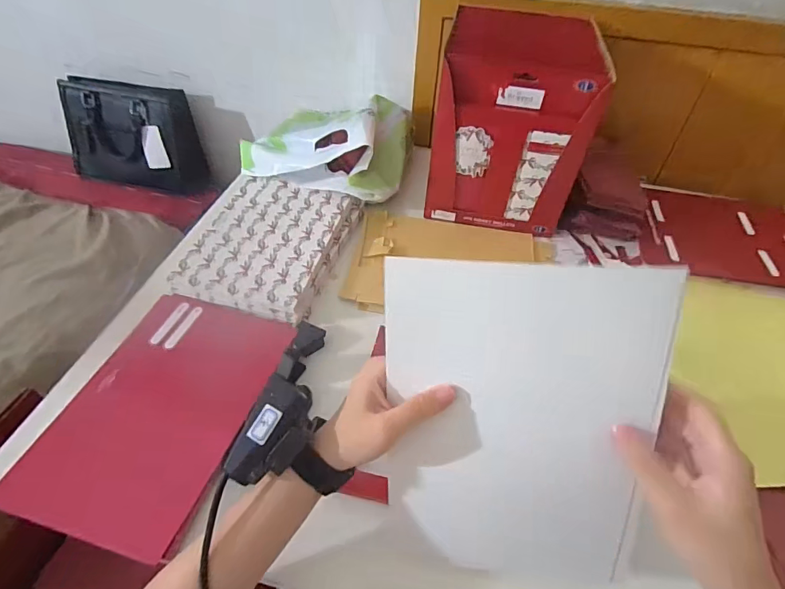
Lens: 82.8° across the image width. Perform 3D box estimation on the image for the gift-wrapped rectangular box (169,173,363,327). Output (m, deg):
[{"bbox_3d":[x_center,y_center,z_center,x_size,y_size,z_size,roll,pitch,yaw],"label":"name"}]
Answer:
[{"bbox_3d":[-0.174,-0.077,0.636,0.197,0.033,0.244,11,46,8],"label":"gift-wrapped rectangular box"}]

